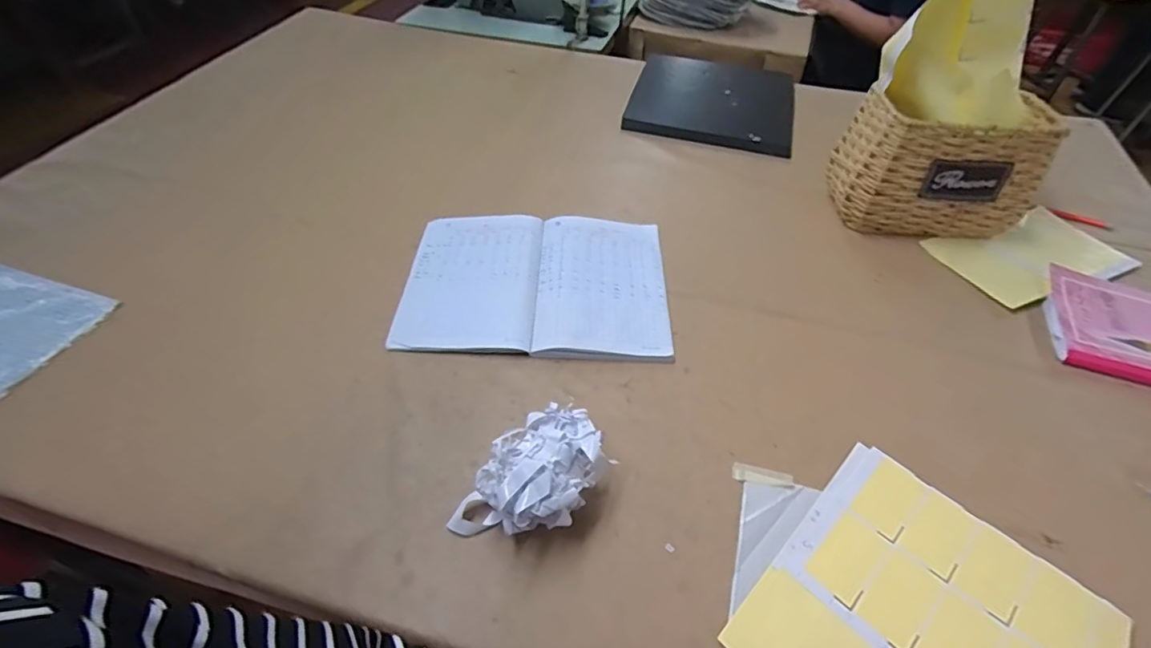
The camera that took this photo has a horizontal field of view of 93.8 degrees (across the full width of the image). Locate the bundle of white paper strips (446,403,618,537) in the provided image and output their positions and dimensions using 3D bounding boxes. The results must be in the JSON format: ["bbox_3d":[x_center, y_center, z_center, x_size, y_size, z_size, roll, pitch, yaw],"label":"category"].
[{"bbox_3d":[-0.038,0.146,0.489,0.087,0.086,0.140,36,56,27],"label":"bundle of white paper strips"}]

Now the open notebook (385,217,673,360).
[{"bbox_3d":[-0.052,-0.060,0.715,0.334,0.015,0.243,2,50,0],"label":"open notebook"}]

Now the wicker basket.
[{"bbox_3d":[0.522,-0.228,0.783,0.241,0.163,0.131,2,48,0],"label":"wicker basket"}]

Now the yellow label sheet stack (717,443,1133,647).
[{"bbox_3d":[0.296,0.259,0.444,0.250,0.011,0.262,35,56,30],"label":"yellow label sheet stack"}]

